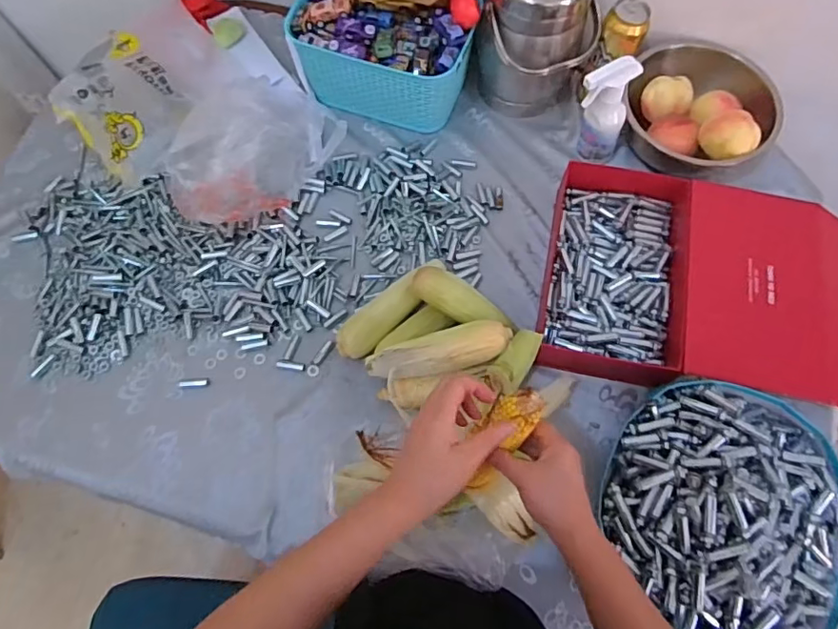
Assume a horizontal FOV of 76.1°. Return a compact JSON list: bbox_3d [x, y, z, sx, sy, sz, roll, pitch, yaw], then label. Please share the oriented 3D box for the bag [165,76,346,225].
[{"bbox_3d":[-0.254,-0.255,0.809,0.261,0.118,0.162,-39,73,-15],"label":"bag"}]

